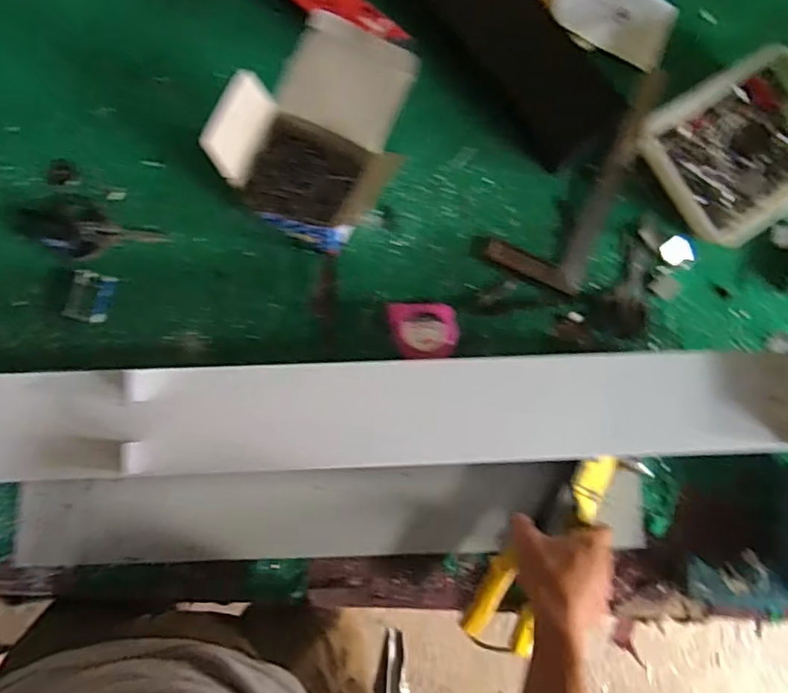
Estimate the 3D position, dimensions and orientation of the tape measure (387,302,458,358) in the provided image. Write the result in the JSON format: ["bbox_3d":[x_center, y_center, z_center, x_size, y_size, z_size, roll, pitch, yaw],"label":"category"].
[{"bbox_3d":[0.035,-0.016,0.643,0.078,0.032,0.059,2,84,-5],"label":"tape measure"}]

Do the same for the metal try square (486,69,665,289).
[{"bbox_3d":[0.217,-0.208,0.677,0.111,0.025,0.281,25,83,-3],"label":"metal try square"}]

